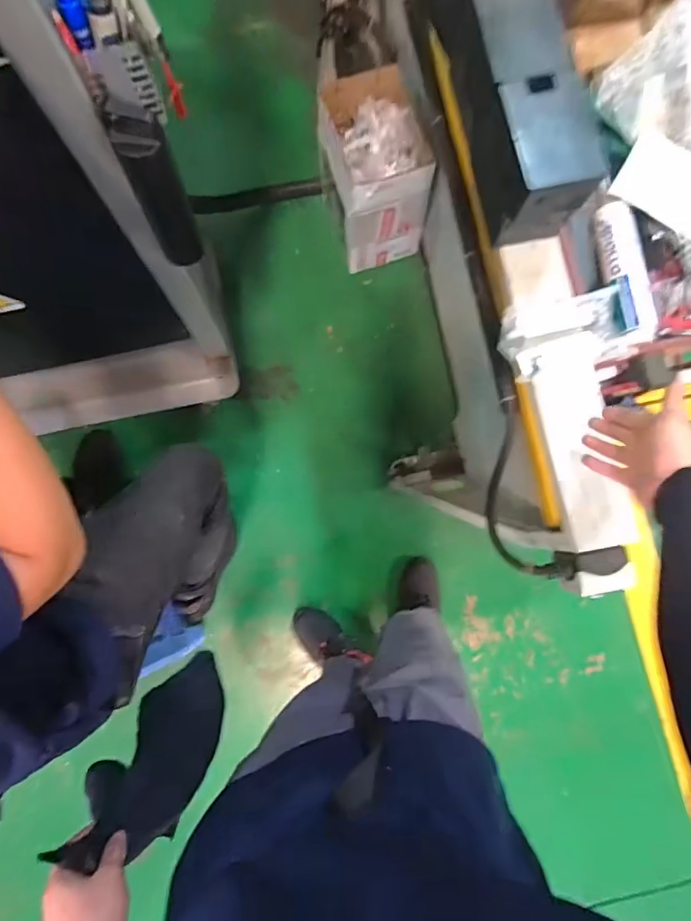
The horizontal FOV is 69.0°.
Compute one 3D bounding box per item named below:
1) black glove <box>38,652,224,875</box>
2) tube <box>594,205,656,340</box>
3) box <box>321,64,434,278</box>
[{"bbox_3d":[-0.250,0.404,0.673,0.124,0.320,0.089,30,111,3],"label":"black glove"},{"bbox_3d":[0.398,-0.267,0.716,0.066,0.040,0.215,-4,82,-1],"label":"tube"},{"bbox_3d":[0.069,-0.739,1.302,0.217,0.304,0.300,-18,82,-3],"label":"box"}]

